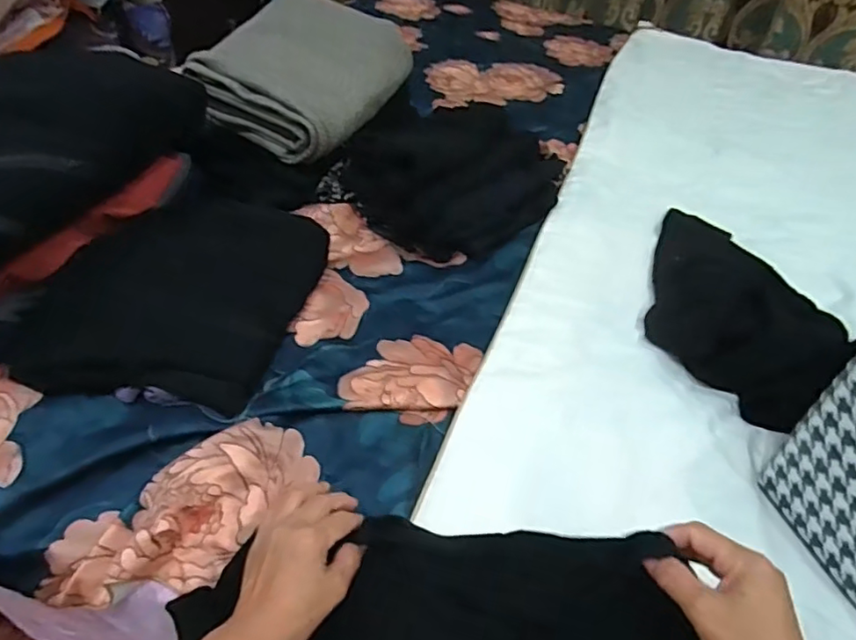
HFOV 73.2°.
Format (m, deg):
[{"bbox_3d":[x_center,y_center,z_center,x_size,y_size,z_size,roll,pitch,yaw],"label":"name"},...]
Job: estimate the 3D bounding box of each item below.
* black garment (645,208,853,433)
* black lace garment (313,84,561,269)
[{"bbox_3d":[0.409,-0.052,0.750,0.215,0.083,0.399,23,47,16],"label":"black garment"},{"bbox_3d":[0.039,-0.246,0.886,0.290,0.110,0.343,35,52,26],"label":"black lace garment"}]

